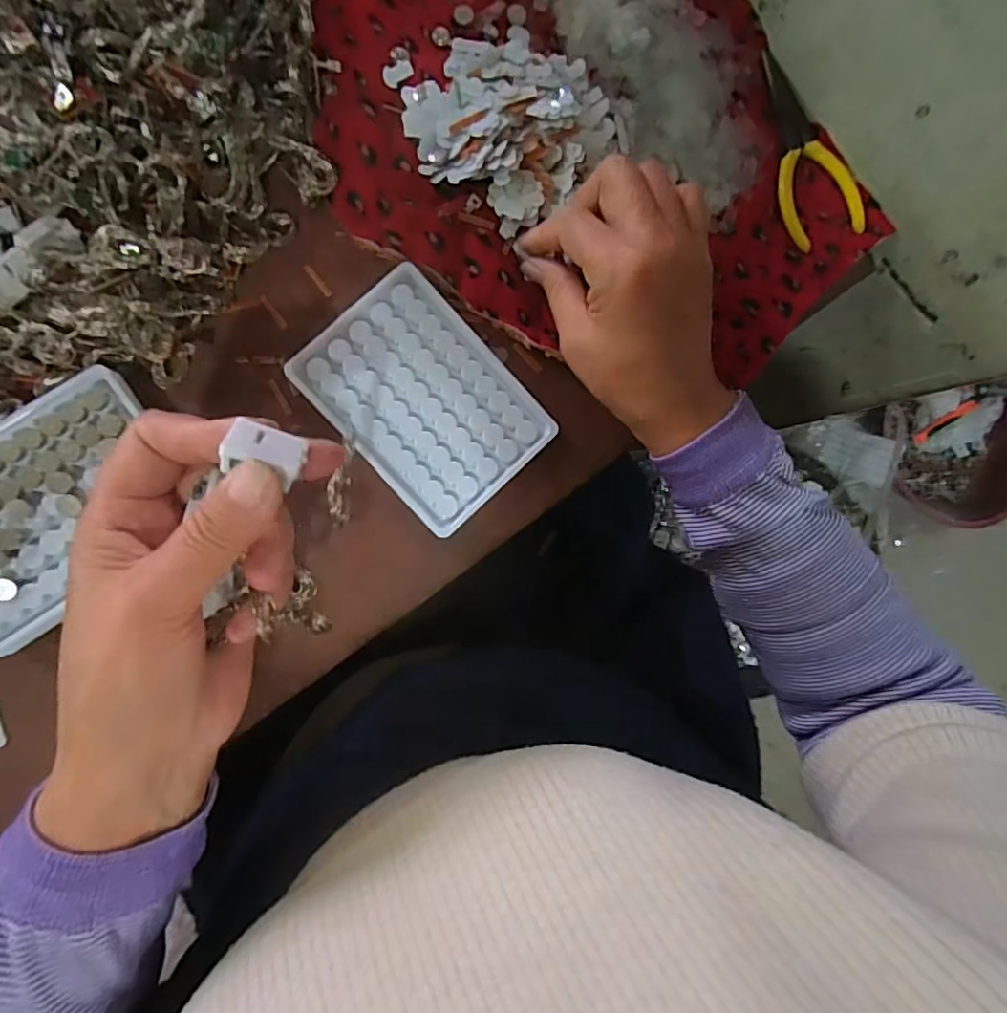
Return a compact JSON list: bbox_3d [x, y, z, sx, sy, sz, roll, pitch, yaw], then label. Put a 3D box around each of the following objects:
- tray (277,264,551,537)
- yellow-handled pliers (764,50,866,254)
[{"bbox_3d":[-0.044,-0.061,0.325,0.097,0.006,0.131,-43,96,-5],"label":"tray"},{"bbox_3d":[0.190,-0.224,0.355,0.048,0.008,0.119,-18,93,-7],"label":"yellow-handled pliers"}]

